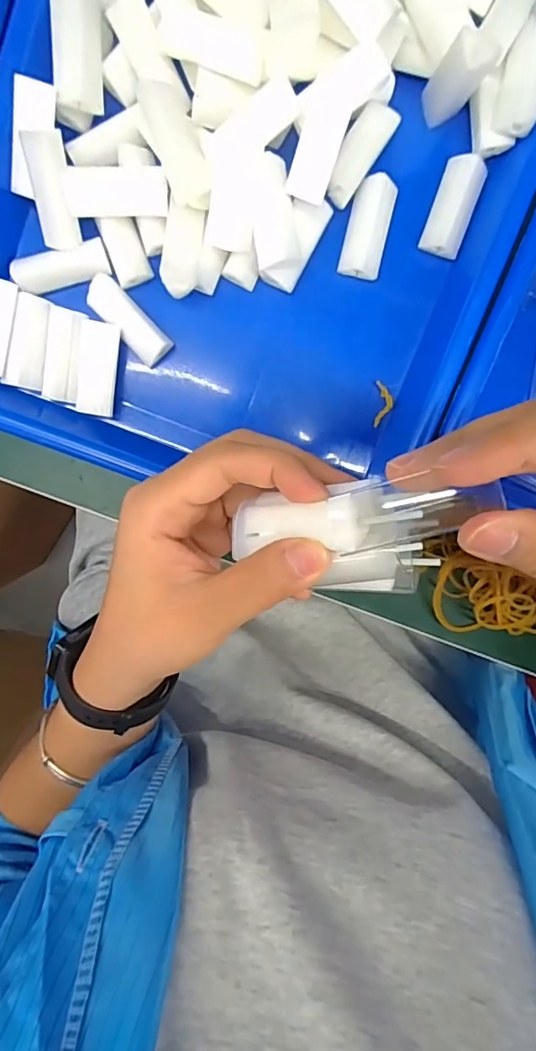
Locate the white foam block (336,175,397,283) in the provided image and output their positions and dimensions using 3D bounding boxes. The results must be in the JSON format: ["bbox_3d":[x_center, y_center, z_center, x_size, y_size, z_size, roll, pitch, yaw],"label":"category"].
[{"bbox_3d":[0.052,-0.153,0.267,0.022,0.013,0.046,11,97,-6],"label":"white foam block"}]

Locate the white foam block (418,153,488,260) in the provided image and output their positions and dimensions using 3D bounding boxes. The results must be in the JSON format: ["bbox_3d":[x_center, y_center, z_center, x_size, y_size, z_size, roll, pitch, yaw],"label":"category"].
[{"bbox_3d":[0.097,-0.165,0.269,0.021,0.013,0.046,18,96,-7],"label":"white foam block"}]

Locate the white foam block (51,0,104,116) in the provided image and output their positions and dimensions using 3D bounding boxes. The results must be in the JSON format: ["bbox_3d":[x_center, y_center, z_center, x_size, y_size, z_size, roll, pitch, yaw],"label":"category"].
[{"bbox_3d":[-0.084,-0.213,0.231,0.020,0.011,0.047,2,111,-5],"label":"white foam block"}]

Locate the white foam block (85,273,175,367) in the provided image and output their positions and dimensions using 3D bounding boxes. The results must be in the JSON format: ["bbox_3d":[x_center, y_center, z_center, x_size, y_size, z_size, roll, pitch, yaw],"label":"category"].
[{"bbox_3d":[-0.071,-0.104,0.264,0.019,0.012,0.046,-44,99,3],"label":"white foam block"}]

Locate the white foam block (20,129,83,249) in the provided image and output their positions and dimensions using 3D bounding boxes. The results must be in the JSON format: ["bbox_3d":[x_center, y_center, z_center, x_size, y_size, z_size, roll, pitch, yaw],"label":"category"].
[{"bbox_3d":[-0.100,-0.155,0.240,0.017,0.014,0.045,-3,125,-4],"label":"white foam block"}]

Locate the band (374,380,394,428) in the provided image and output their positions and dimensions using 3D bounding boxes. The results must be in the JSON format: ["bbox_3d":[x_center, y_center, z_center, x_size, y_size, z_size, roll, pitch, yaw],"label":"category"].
[{"bbox_3d":[0.064,-0.067,0.286,0.010,0.004,0.025,0,98,-4],"label":"band"}]

